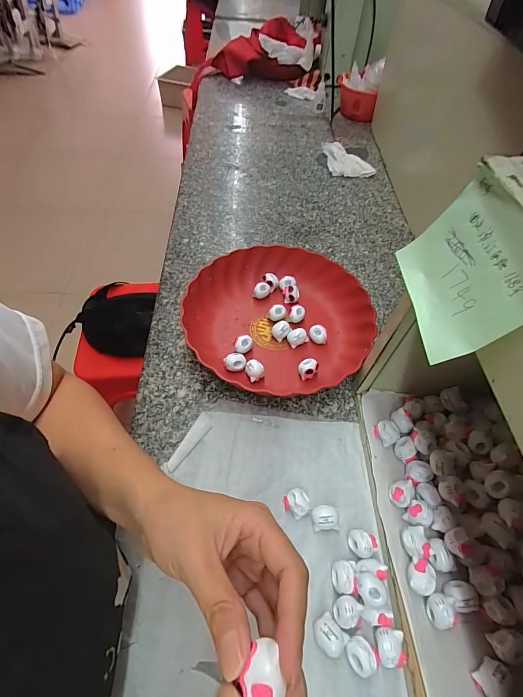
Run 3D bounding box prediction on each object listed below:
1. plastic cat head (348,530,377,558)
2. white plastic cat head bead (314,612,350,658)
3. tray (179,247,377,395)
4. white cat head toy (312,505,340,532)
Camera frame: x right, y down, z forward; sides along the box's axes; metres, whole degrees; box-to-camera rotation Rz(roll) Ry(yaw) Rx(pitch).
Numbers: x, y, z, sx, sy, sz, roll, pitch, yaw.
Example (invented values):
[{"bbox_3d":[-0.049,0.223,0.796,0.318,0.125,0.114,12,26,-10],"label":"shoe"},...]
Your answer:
[{"bbox_3d":[0.093,0.181,0.310,0.024,0.019,0.020,18,56,9],"label":"plastic cat head"},{"bbox_3d":[0.055,0.234,0.273,0.023,0.021,0.026,-34,63,-24],"label":"white plastic cat head bead"},{"bbox_3d":[0.026,-0.045,0.450,0.234,0.047,0.214,24,57,13],"label":"tray"},{"bbox_3d":[0.061,0.164,0.323,0.025,0.021,0.020,-3,55,-5],"label":"white cat head toy"}]

